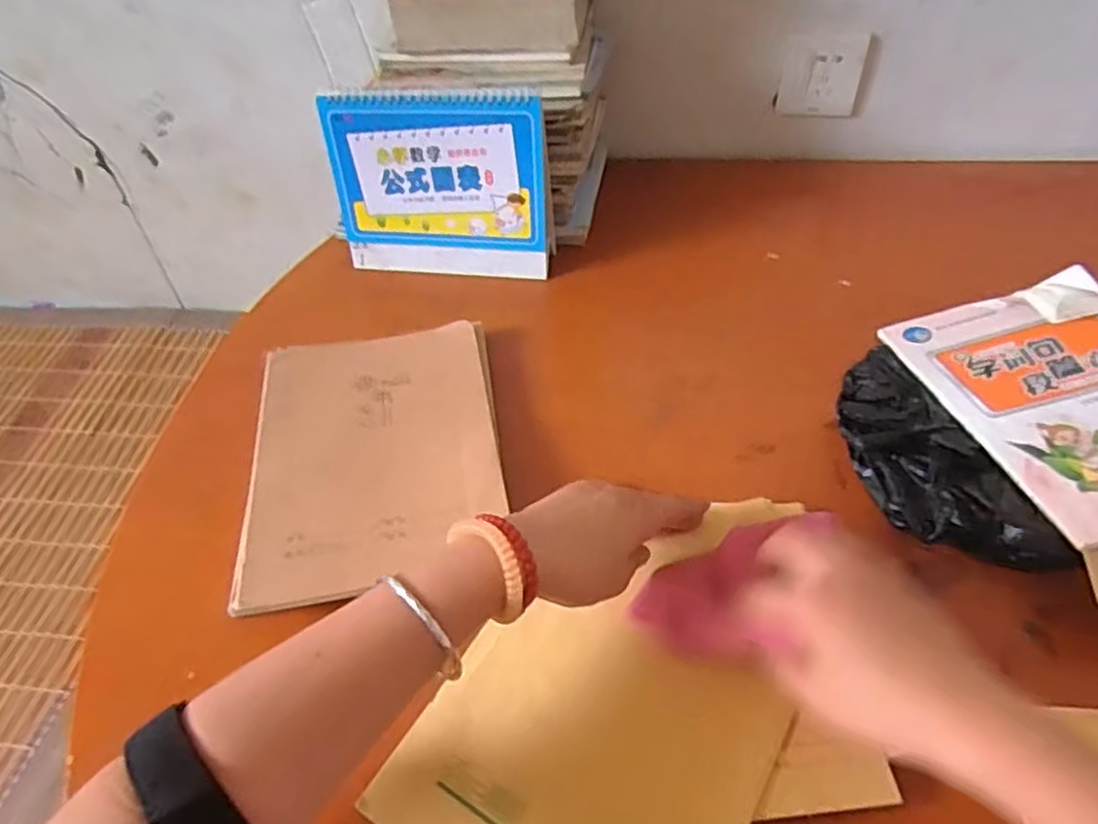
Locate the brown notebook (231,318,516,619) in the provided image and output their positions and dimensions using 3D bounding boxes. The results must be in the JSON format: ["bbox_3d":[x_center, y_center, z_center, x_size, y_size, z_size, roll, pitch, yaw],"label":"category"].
[{"bbox_3d":[-0.132,0.024,0.540,0.184,0.018,0.250,-10,45,-3],"label":"brown notebook"}]

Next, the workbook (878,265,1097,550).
[{"bbox_3d":[0.373,-0.017,0.494,0.164,0.012,0.233,-16,41,2],"label":"workbook"}]

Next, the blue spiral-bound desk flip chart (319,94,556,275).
[{"bbox_3d":[-0.106,-0.214,0.669,0.207,0.157,0.053,2,46,9],"label":"blue spiral-bound desk flip chart"}]

